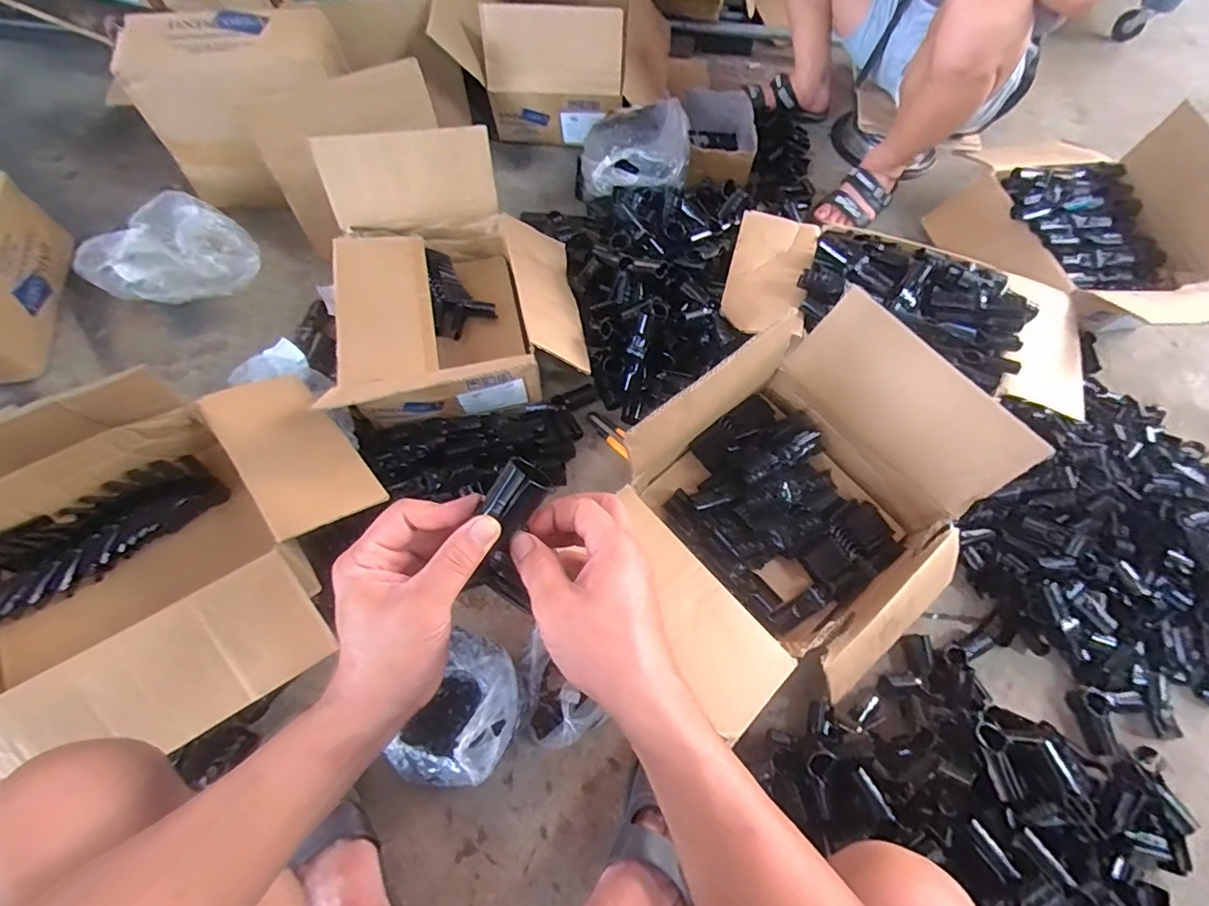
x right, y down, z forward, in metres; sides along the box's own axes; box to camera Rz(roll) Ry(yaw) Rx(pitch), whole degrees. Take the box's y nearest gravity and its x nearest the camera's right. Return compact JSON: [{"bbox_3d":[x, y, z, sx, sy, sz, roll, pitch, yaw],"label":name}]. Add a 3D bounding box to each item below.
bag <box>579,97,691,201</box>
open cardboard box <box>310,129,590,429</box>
[{"bbox_3d":[0.060,-0.596,1.115,0.210,0.119,0.250,4,64,-2],"label":"bag"},{"bbox_3d":[-0.229,-0.254,0.857,0.368,0.190,0.465,-11,65,-9],"label":"open cardboard box"}]

